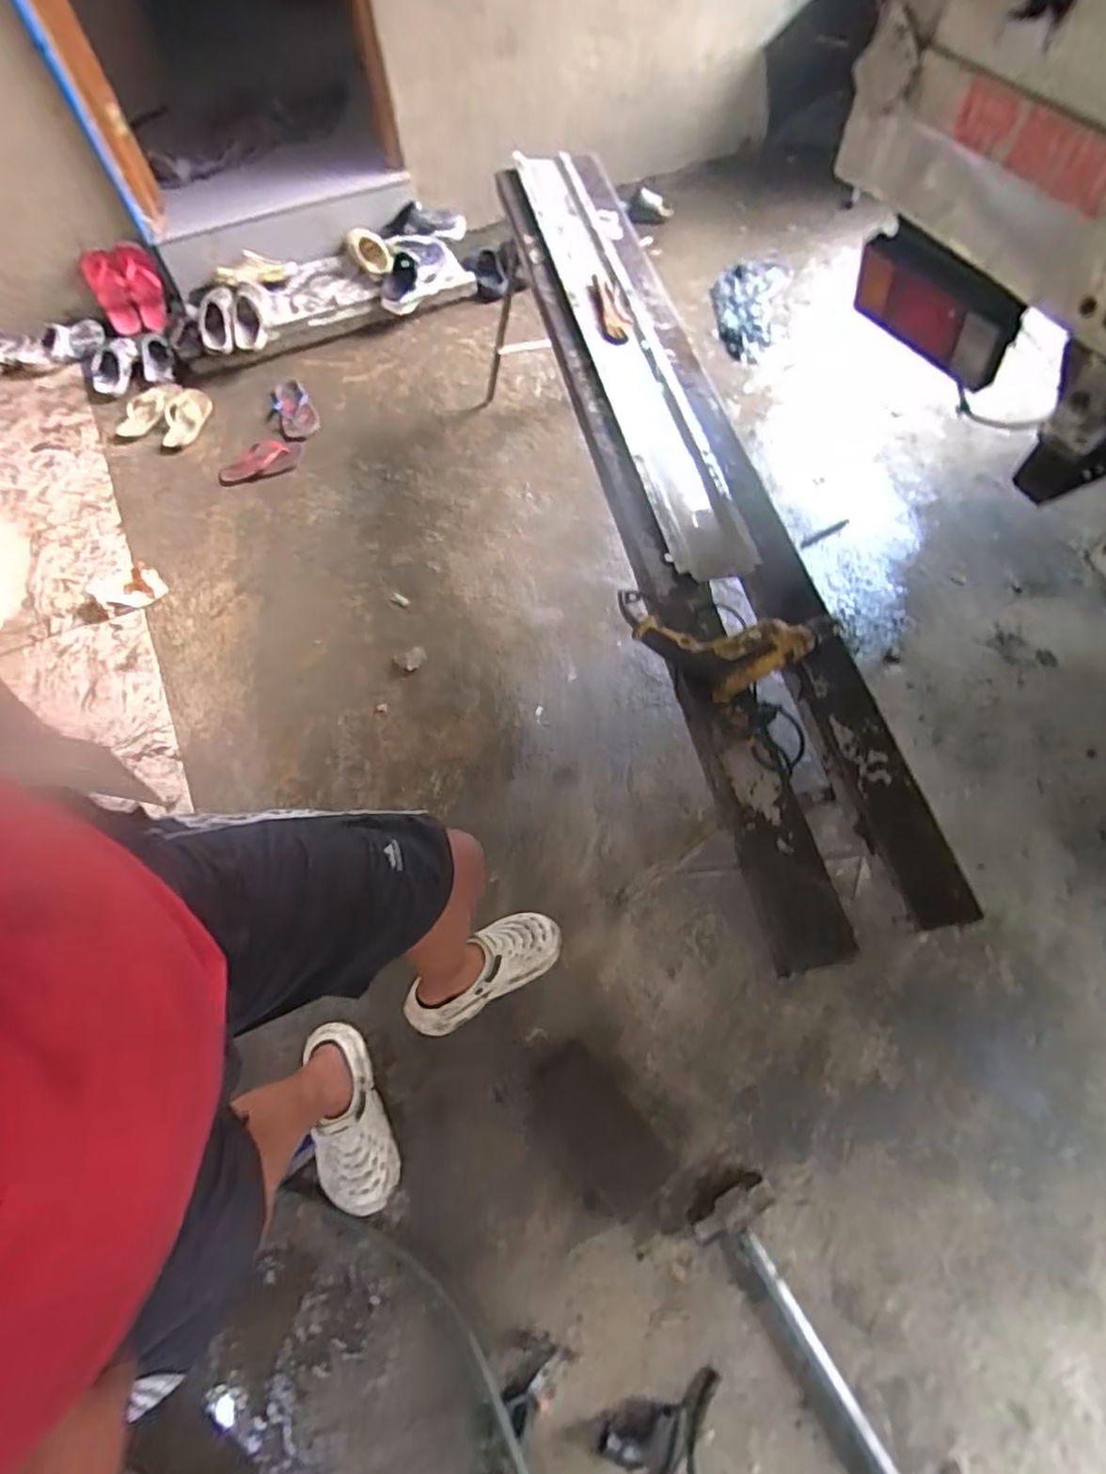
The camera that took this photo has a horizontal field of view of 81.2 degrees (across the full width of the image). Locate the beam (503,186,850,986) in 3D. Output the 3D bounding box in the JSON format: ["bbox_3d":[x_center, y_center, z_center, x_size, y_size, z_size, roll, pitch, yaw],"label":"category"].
[{"bbox_3d":[0.126,-0.498,1.223,0.094,0.081,1.820,-13,64,-4],"label":"beam"}]

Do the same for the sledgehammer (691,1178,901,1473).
[{"bbox_3d":[0.418,0.951,1.002,0.139,0.058,0.477,-32,67,-13],"label":"sledgehammer"}]

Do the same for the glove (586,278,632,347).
[{"bbox_3d":[0.135,-0.978,1.479,0.073,0.033,0.292,-7,64,-1],"label":"glove"}]

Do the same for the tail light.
[{"bbox_3d":[0.689,-0.795,1.181,0.073,0.177,0.334,-32,67,-13],"label":"tail light"}]

